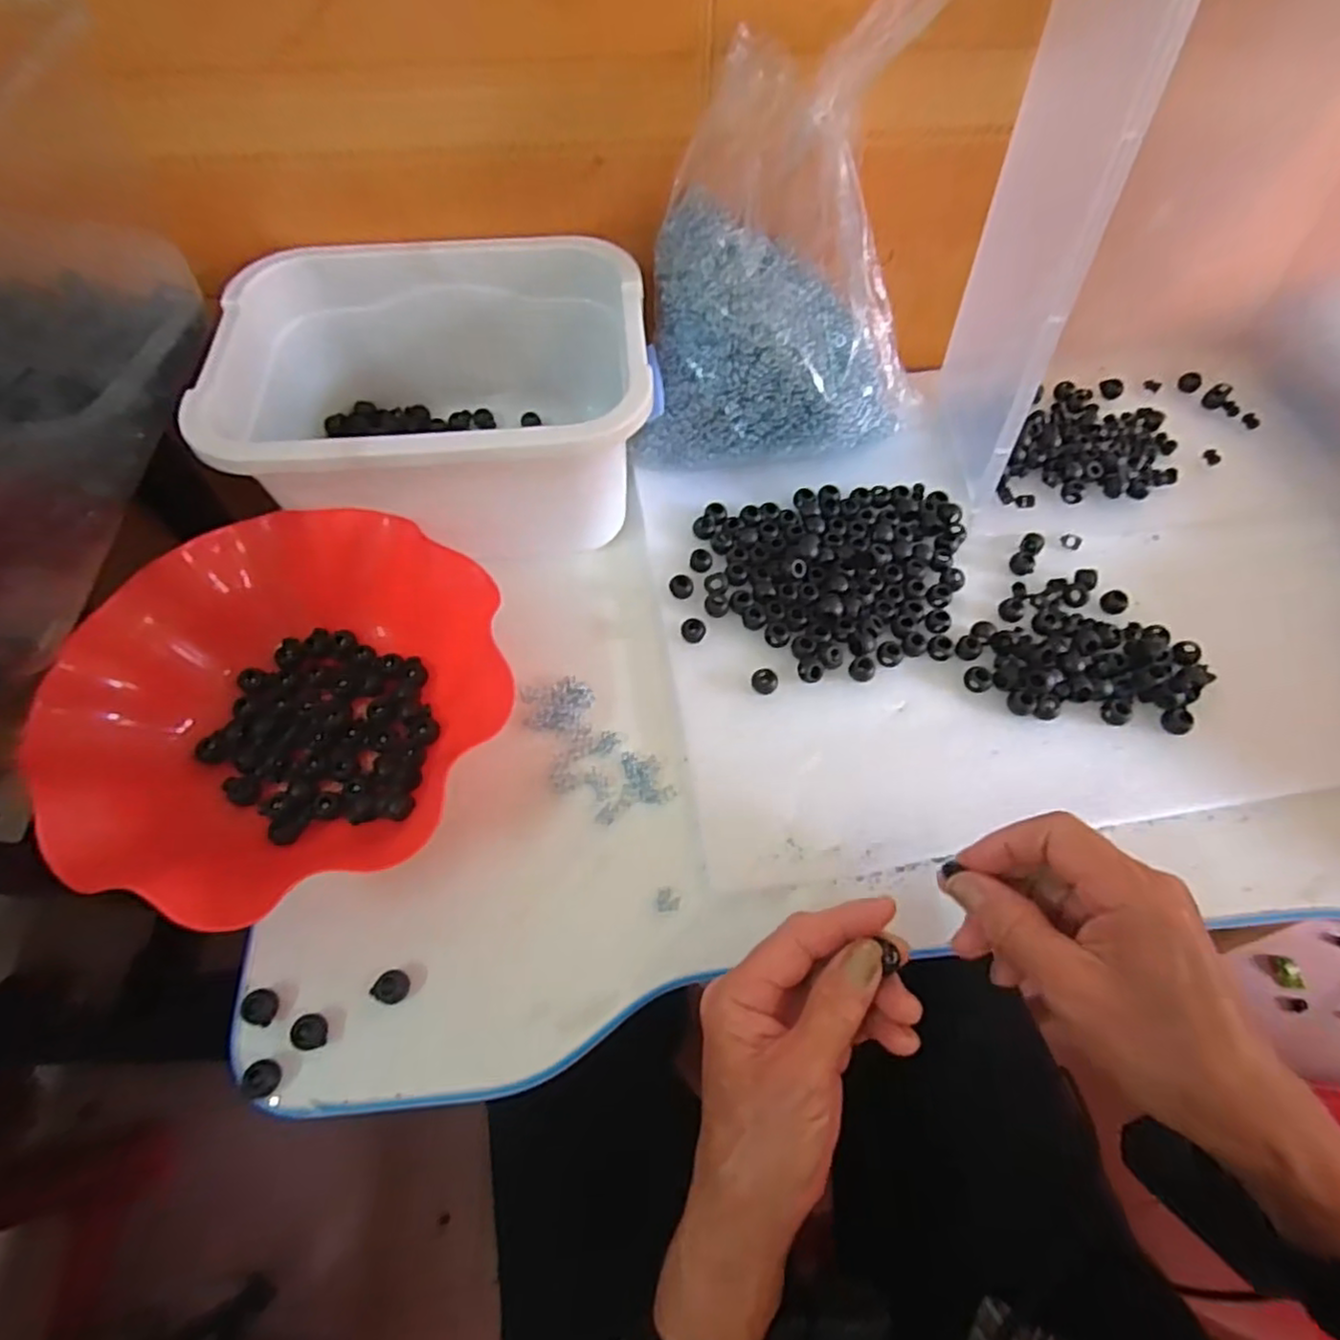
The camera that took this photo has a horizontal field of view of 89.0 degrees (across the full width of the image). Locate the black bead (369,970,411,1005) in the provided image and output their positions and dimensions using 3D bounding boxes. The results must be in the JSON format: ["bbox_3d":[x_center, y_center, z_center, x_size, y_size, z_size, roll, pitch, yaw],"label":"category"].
[{"bbox_3d":[-0.136,0.155,0.333,0.018,0.010,0.015,-4,61,-3],"label":"black bead"}]

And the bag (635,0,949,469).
[{"bbox_3d":[0.080,-0.240,0.412,0.178,0.211,0.124,6,61,3],"label":"bag"}]

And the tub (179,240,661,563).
[{"bbox_3d":[-0.138,-0.164,0.438,0.242,0.124,0.182,-4,61,-3],"label":"tub"}]

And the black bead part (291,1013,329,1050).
[{"bbox_3d":[-0.169,0.171,0.322,0.013,0.012,0.015,-4,61,-3],"label":"black bead part"}]

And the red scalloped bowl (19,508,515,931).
[{"bbox_3d":[-0.214,0.013,0.370,0.208,0.066,0.212,0,61,-1],"label":"red scalloped bowl"}]

